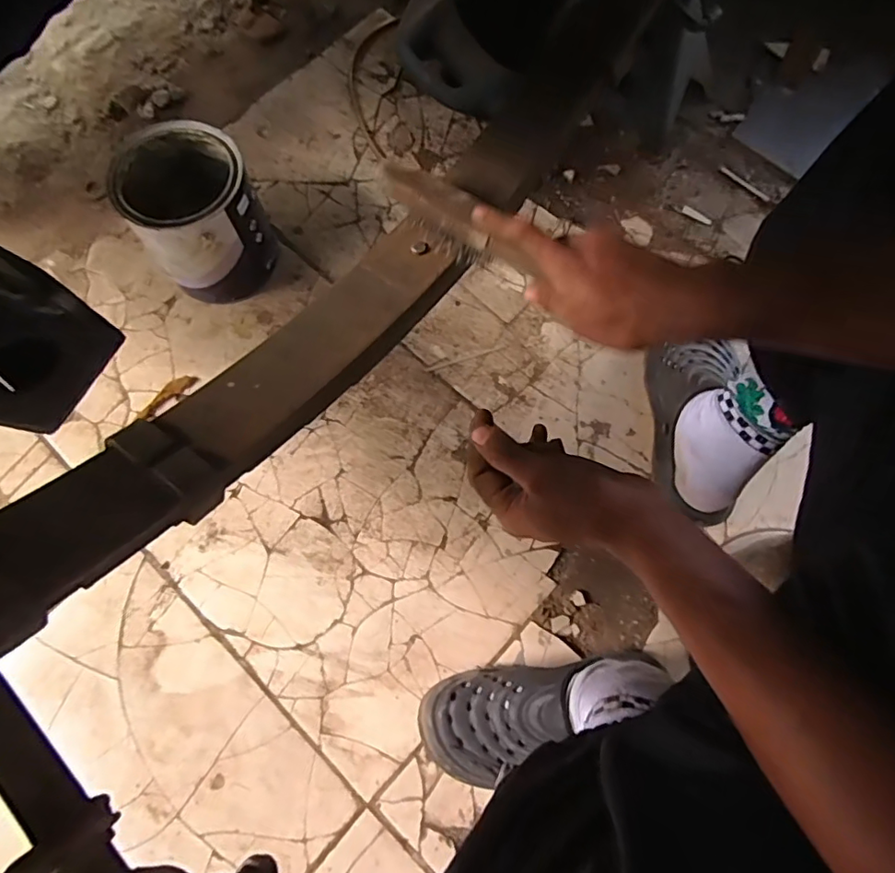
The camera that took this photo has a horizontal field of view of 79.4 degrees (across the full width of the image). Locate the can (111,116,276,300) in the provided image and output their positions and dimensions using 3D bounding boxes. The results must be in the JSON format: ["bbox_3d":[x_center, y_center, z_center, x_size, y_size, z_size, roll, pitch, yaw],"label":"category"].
[{"bbox_3d":[-0.309,-0.273,0.683,0.140,0.157,0.149,0,74,-1],"label":"can"}]

